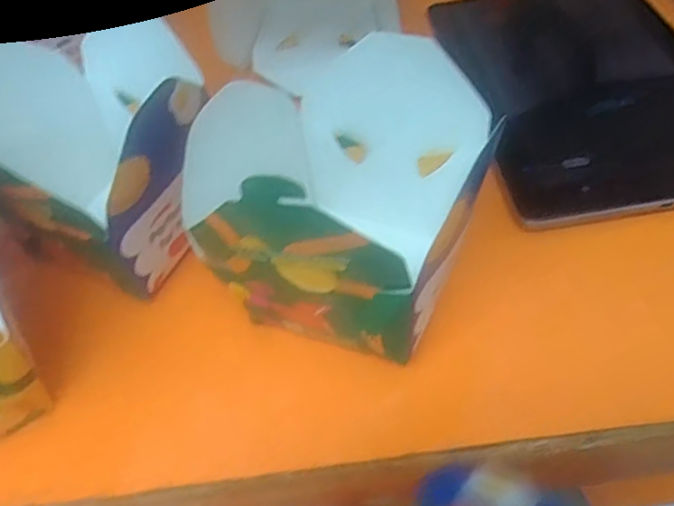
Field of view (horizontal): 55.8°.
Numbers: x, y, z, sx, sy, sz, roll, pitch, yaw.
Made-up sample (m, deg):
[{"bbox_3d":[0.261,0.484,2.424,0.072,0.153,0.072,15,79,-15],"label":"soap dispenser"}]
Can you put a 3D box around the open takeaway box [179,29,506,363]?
[{"bbox_3d":[0.000,-0.033,0.301,0.109,0.086,0.118,15,52,18],"label":"open takeaway box"}]

